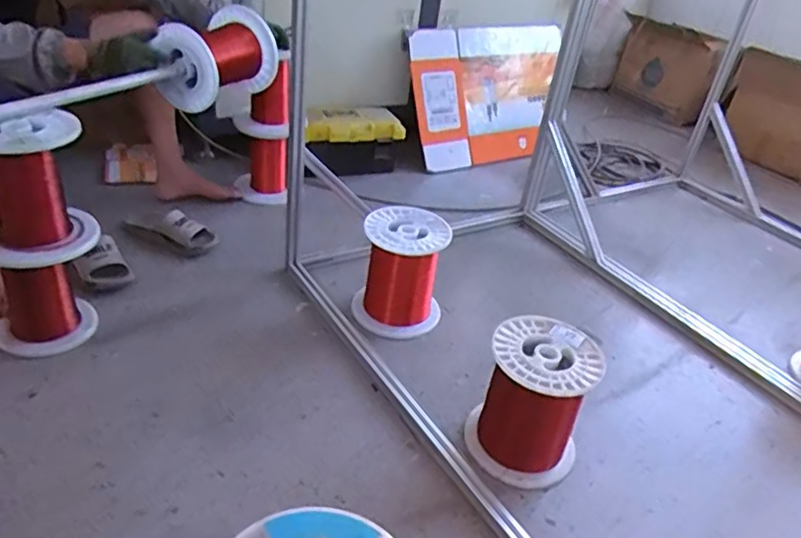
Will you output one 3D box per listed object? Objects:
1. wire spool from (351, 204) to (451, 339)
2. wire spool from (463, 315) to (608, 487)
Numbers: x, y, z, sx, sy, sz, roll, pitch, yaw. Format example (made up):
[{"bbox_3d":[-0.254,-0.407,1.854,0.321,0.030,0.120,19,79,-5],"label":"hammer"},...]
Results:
[{"bbox_3d":[0.000,0.006,1.457,0.209,0.243,0.188,6,34,-1],"label":"wire spool"},{"bbox_3d":[0.245,0.243,1.144,0.199,0.244,0.196,5,34,-3],"label":"wire spool"}]

